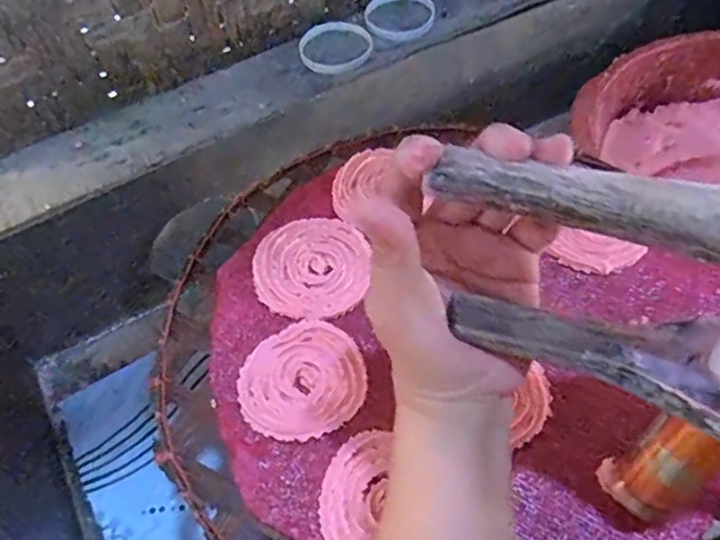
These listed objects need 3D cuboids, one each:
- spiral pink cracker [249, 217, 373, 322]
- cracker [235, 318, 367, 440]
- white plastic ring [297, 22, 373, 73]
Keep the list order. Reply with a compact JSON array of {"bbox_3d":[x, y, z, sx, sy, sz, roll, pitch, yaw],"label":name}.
[{"bbox_3d":[-0.034,-0.003,0.423,0.082,0.007,0.080,16,61,12],"label":"spiral pink cracker"},{"bbox_3d":[-0.038,0.070,0.374,0.078,0.005,0.075,-1,58,2],"label":"cracker"},{"bbox_3d":[-0.029,-0.277,0.722,0.093,0.008,0.093,-1,58,2],"label":"white plastic ring"}]

